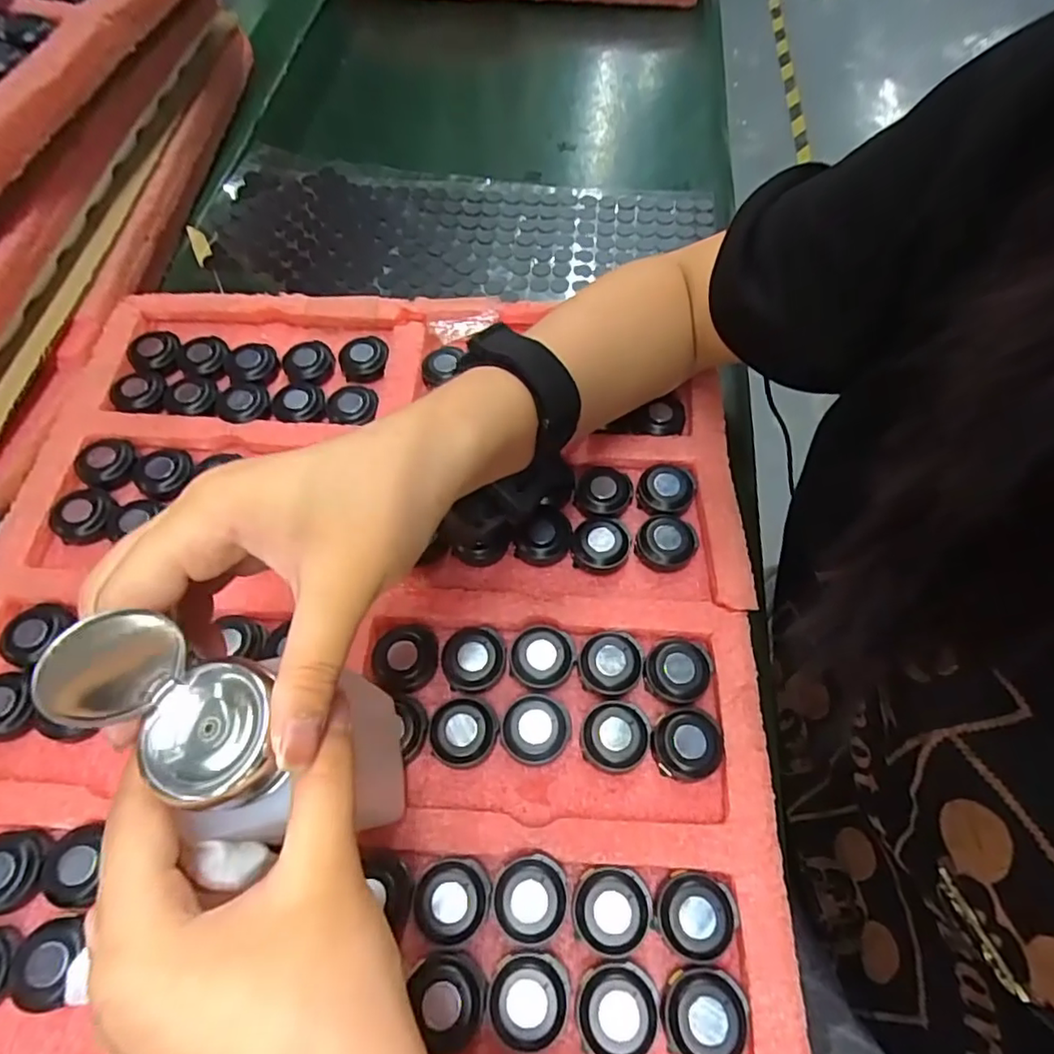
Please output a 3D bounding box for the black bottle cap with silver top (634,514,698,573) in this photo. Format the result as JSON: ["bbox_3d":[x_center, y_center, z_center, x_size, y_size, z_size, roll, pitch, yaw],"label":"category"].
[{"bbox_3d":[0.072,0.008,0.312,0.029,0.011,0.029,1,61,-1],"label":"black bottle cap with silver top"}]

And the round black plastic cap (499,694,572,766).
[{"bbox_3d":[0.004,0.089,0.268,0.030,0.012,0.028,1,61,-1],"label":"round black plastic cap"}]

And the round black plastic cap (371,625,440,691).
[{"bbox_3d":[-0.056,0.059,0.278,0.026,0.008,0.030,13,62,6],"label":"round black plastic cap"}]

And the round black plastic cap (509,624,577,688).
[{"bbox_3d":[0.007,0.061,0.285,0.029,0.012,0.029,1,61,-1],"label":"round black plastic cap"}]

